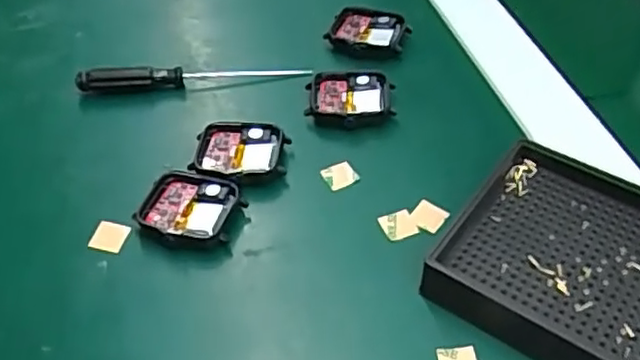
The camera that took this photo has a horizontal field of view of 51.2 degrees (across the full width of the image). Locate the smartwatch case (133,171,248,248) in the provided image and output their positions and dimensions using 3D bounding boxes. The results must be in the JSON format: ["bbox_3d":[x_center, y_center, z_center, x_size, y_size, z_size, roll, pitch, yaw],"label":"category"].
[{"bbox_3d":[-0.062,0.016,0.320,0.045,0.012,0.039,12,49,13],"label":"smartwatch case"}]

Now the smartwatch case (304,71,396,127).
[{"bbox_3d":[0.017,-0.043,0.370,0.047,0.015,0.038,3,47,5],"label":"smartwatch case"}]

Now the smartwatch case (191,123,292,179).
[{"bbox_3d":[-0.041,-0.012,0.344,0.047,0.015,0.039,0,47,2],"label":"smartwatch case"}]

